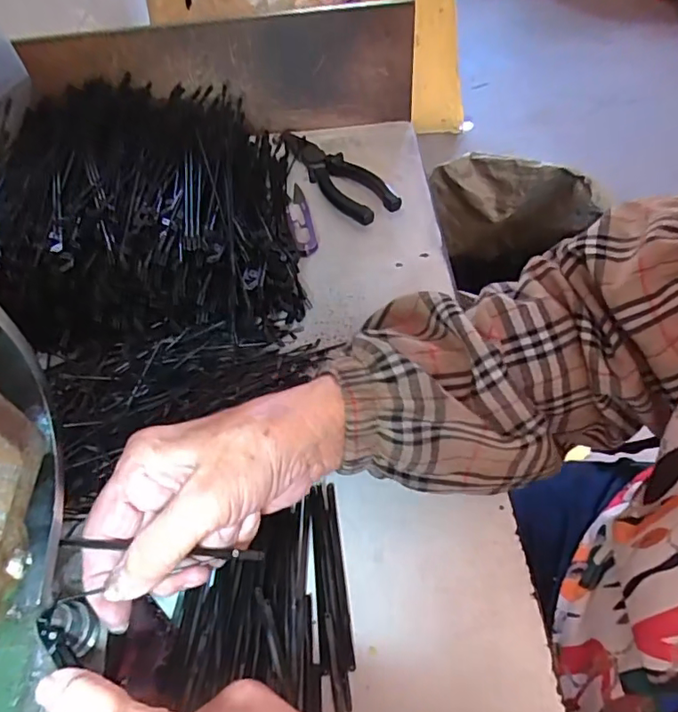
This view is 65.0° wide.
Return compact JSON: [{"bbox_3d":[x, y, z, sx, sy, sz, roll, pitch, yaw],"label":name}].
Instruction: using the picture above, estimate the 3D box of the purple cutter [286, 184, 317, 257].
[{"bbox_3d":[-0.036,-0.125,0.478,0.022,0.014,0.105,-11,54,-4],"label":"purple cutter"}]

